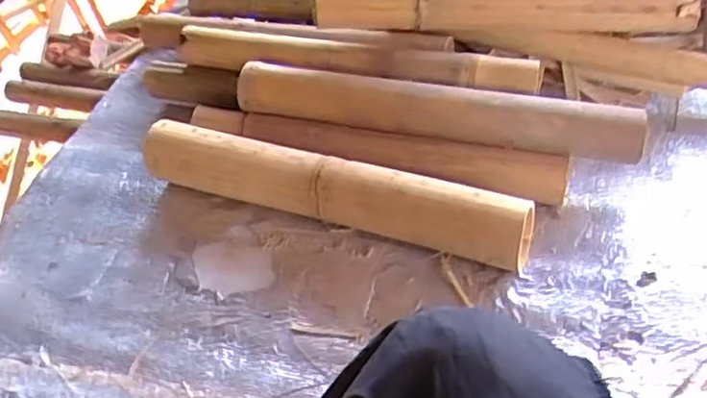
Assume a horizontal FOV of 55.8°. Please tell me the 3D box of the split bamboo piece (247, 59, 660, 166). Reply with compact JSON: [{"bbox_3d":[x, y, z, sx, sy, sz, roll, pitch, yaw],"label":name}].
[{"bbox_3d":[0.104,-0.119,0.888,0.538,0.055,0.055,10,47,14],"label":"split bamboo piece"}]

